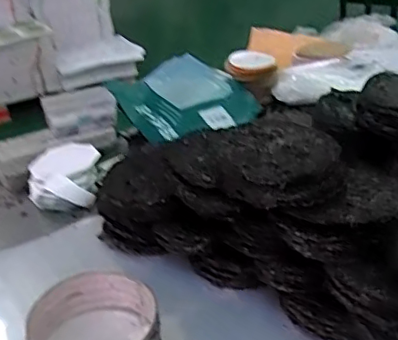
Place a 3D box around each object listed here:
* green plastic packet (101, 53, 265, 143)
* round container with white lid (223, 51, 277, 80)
[{"bbox_3d":[-0.053,-0.203,1.618,0.360,0.075,0.361,-27,38,-33],"label":"green plastic packet"},{"bbox_3d":[0.152,-0.312,1.678,0.153,0.048,0.144,-3,31,1],"label":"round container with white lid"}]

